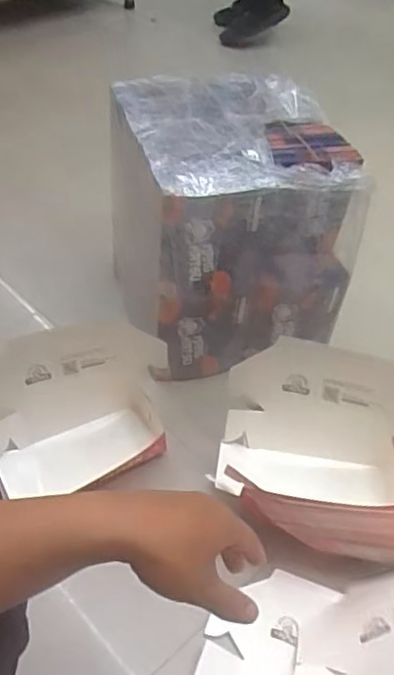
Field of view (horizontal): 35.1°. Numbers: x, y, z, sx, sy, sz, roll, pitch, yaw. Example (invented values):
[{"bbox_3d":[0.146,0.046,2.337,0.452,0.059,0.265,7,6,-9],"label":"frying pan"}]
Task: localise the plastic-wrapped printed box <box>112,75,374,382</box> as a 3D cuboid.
[{"bbox_3d":[0.045,-0.204,1.065,0.337,0.349,0.386,-10,47,-17],"label":"plastic-wrapped printed box"}]

